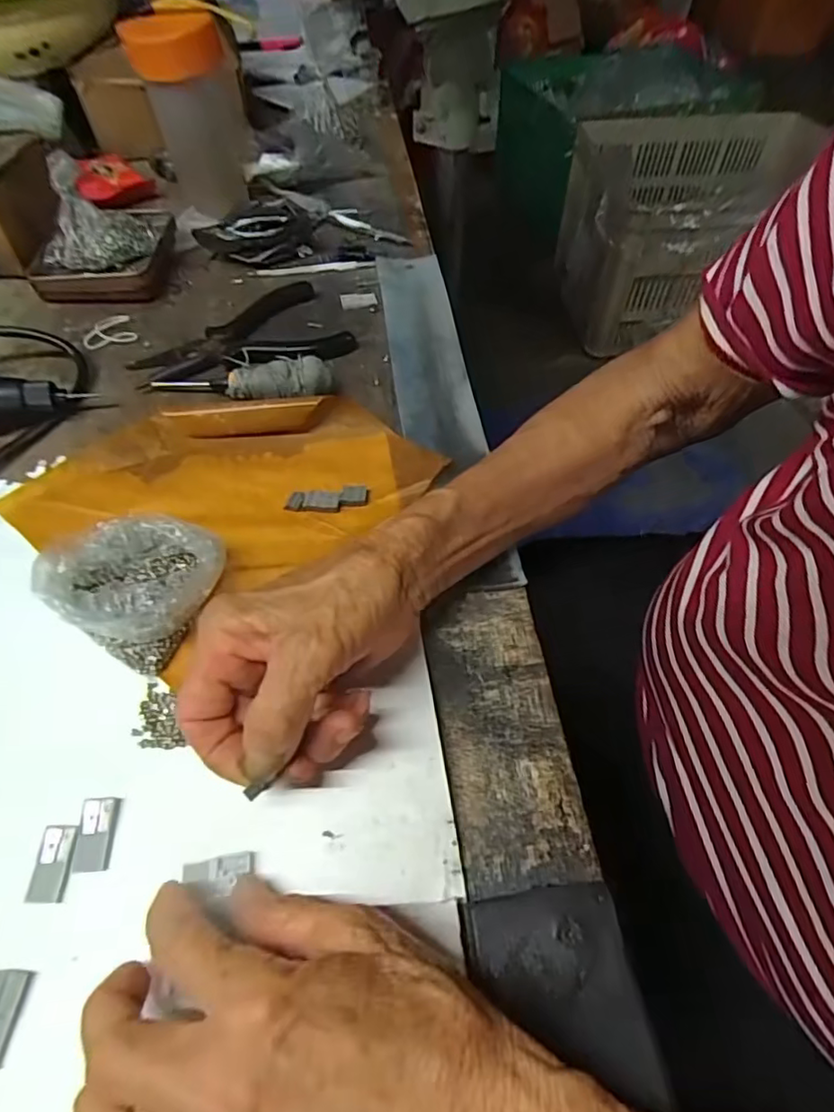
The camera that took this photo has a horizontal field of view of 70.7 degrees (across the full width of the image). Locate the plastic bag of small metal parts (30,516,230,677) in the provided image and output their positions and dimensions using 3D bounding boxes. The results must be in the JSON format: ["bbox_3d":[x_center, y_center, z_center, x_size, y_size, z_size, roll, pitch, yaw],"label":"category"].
[{"bbox_3d":[-0.138,0.011,0.291,0.066,0.046,0.072,31,60,21],"label":"plastic bag of small metal parts"}]

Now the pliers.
[{"bbox_3d":[-0.132,-0.164,0.433,0.146,0.013,0.097,-20,56,-14],"label":"pliers"}]

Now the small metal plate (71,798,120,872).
[{"bbox_3d":[-0.133,0.114,0.242,0.014,0.004,0.028,-5,54,-3],"label":"small metal plate"}]

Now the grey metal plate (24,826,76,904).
[{"bbox_3d":[-0.147,0.123,0.236,0.014,0.004,0.028,-3,54,-2],"label":"grey metal plate"}]

